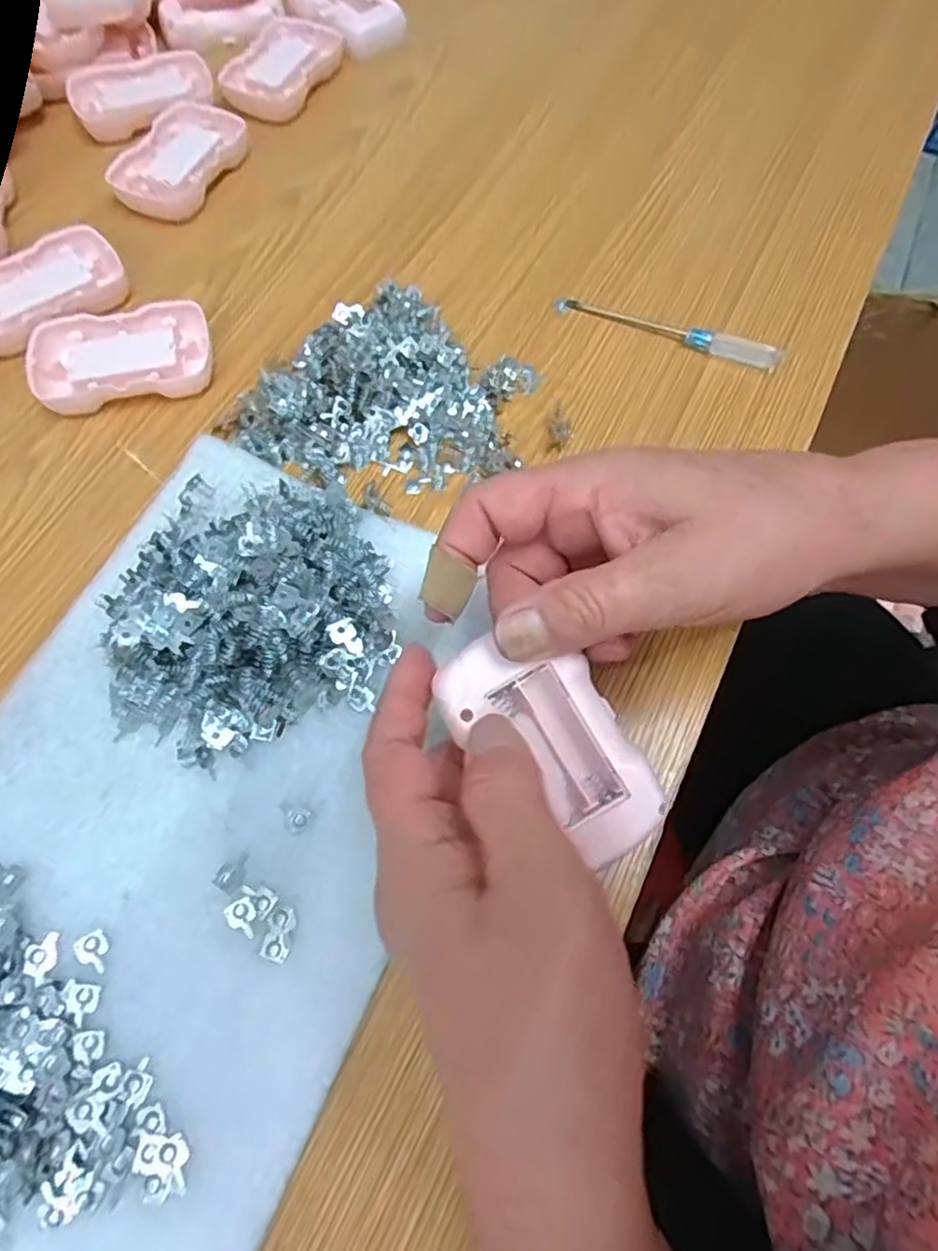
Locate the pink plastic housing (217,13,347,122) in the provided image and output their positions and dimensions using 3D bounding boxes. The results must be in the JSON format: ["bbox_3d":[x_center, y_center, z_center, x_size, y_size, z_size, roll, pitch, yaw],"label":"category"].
[{"bbox_3d":[-0.126,-0.377,0.438,0.058,0.016,0.089,28,70,10],"label":"pink plastic housing"}]

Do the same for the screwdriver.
[{"bbox_3d":[0.112,-0.164,0.359,0.119,0.009,0.006,23,69,8],"label":"screwdriver"}]

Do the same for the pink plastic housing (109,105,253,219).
[{"bbox_3d":[-0.177,-0.289,0.400,0.057,0.015,0.085,19,68,6],"label":"pink plastic housing"}]

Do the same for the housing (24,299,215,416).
[{"bbox_3d":[-0.179,-0.139,0.337,0.087,0.020,0.056,-12,68,-6],"label":"housing"}]

